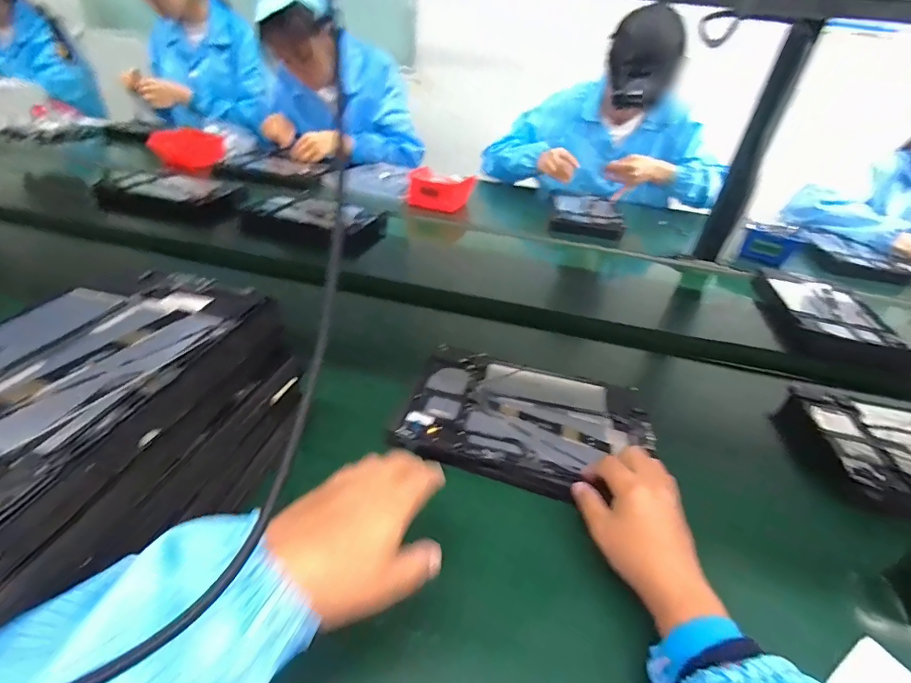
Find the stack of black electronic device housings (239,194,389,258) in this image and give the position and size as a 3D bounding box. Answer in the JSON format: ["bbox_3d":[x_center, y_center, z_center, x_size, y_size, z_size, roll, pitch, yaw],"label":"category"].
[{"bbox_3d":[-0.272,-0.238,0.884,0.235,0.065,0.161,20,38,18],"label":"stack of black electronic device housings"}]

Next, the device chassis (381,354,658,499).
[{"bbox_3d":[0.072,0.076,0.444,0.235,0.011,0.168,13,37,11],"label":"device chassis"}]

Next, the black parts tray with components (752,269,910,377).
[{"bbox_3d":[0.596,-0.044,0.720,0.167,0.040,0.273,10,36,7],"label":"black parts tray with components"}]

